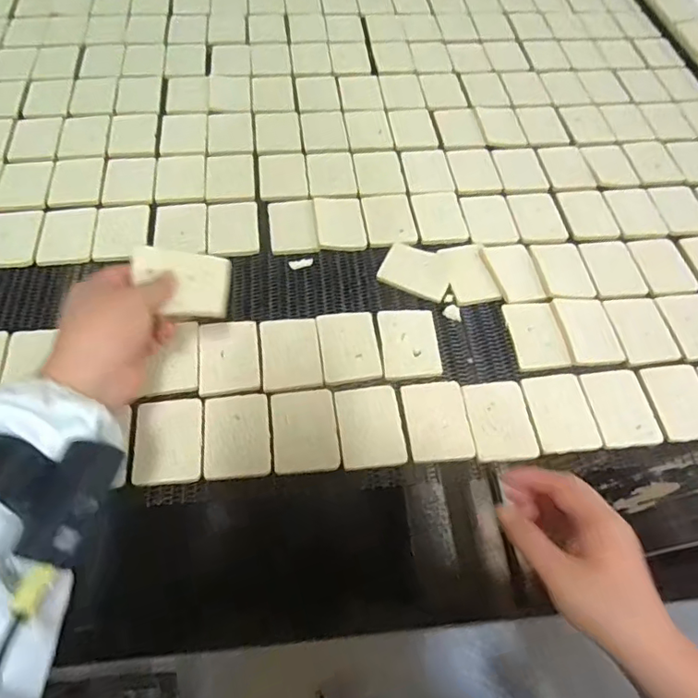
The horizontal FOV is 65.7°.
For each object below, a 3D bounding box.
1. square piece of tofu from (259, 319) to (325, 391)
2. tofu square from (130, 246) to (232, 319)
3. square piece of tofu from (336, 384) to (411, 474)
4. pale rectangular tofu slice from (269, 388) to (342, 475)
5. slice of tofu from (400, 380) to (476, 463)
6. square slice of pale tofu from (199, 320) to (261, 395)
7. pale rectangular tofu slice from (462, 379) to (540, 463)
[{"bbox_3d":[-0.058,0.003,0.533,0.057,0.004,0.079,-7,59,-6],"label":"square piece of tofu"},{"bbox_3d":[-0.142,-0.057,0.461,0.081,0.006,0.062,5,65,-16],"label":"tofu square"},{"bbox_3d":[0.020,0.071,0.497,0.058,0.005,0.076,-6,59,-6],"label":"square piece of tofu"},{"bbox_3d":[-0.040,0.074,0.492,0.058,0.004,0.079,-6,59,-6],"label":"pale rectangular tofu slice"},{"bbox_3d":[0.082,0.066,0.502,0.057,0.005,0.077,-4,59,-5],"label":"slice of tofu"},{"bbox_3d":[-0.117,0.007,0.527,0.057,0.004,0.080,-6,59,-6],"label":"square slice of pale tofu"},{"bbox_3d":[0.141,0.066,0.504,0.058,0.004,0.076,-6,59,-6],"label":"pale rectangular tofu slice"}]

